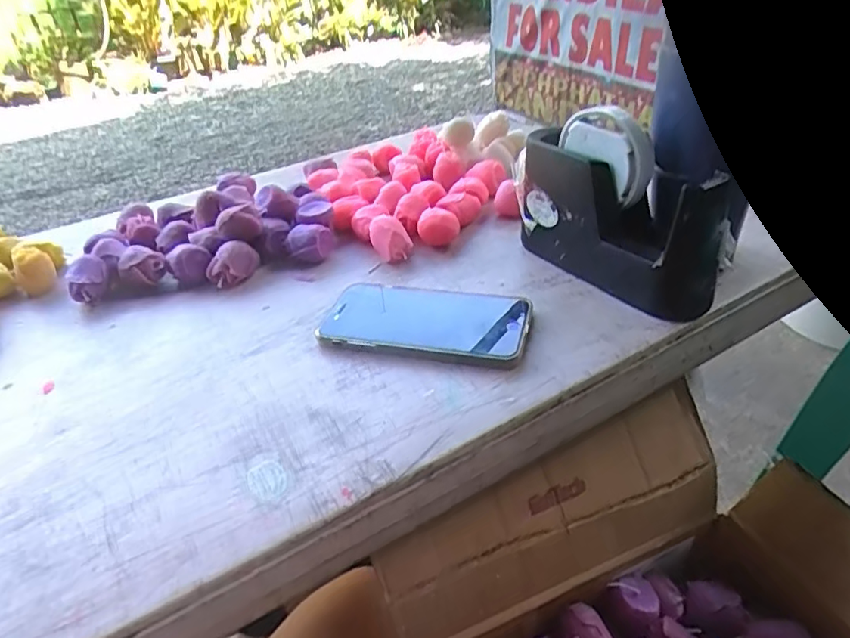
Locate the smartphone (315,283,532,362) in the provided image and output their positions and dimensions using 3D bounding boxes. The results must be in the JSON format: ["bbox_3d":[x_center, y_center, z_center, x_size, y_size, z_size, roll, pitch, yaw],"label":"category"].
[{"bbox_3d":[0.002,0.000,0.442,0.156,0.011,0.081,6,38,15],"label":"smartphone"}]

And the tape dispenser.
[{"bbox_3d":[0.150,-0.089,0.459,0.062,0.122,0.186,-20,39,-20],"label":"tape dispenser"}]

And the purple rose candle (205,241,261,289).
[{"bbox_3d":[-0.180,-0.053,0.526,0.030,0.032,0.047,14,40,24],"label":"purple rose candle"}]

